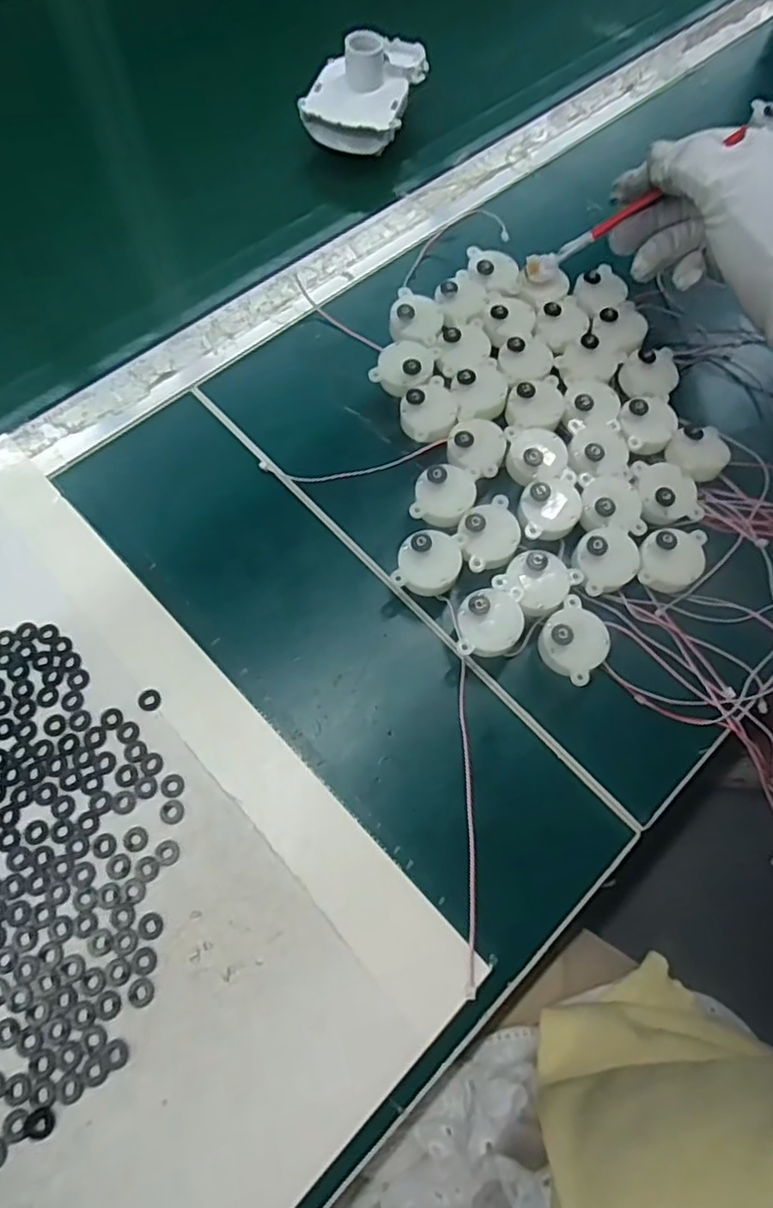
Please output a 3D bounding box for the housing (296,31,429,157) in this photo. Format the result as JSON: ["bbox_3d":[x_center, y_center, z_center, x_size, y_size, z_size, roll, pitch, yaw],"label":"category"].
[{"bbox_3d":[-0.014,-0.376,0.469,0.067,0.052,0.096,23,69,7],"label":"housing"}]

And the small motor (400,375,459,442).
[{"bbox_3d":[0.024,-0.108,0.368,0.031,0.030,0.041,7,68,1],"label":"small motor"}]

